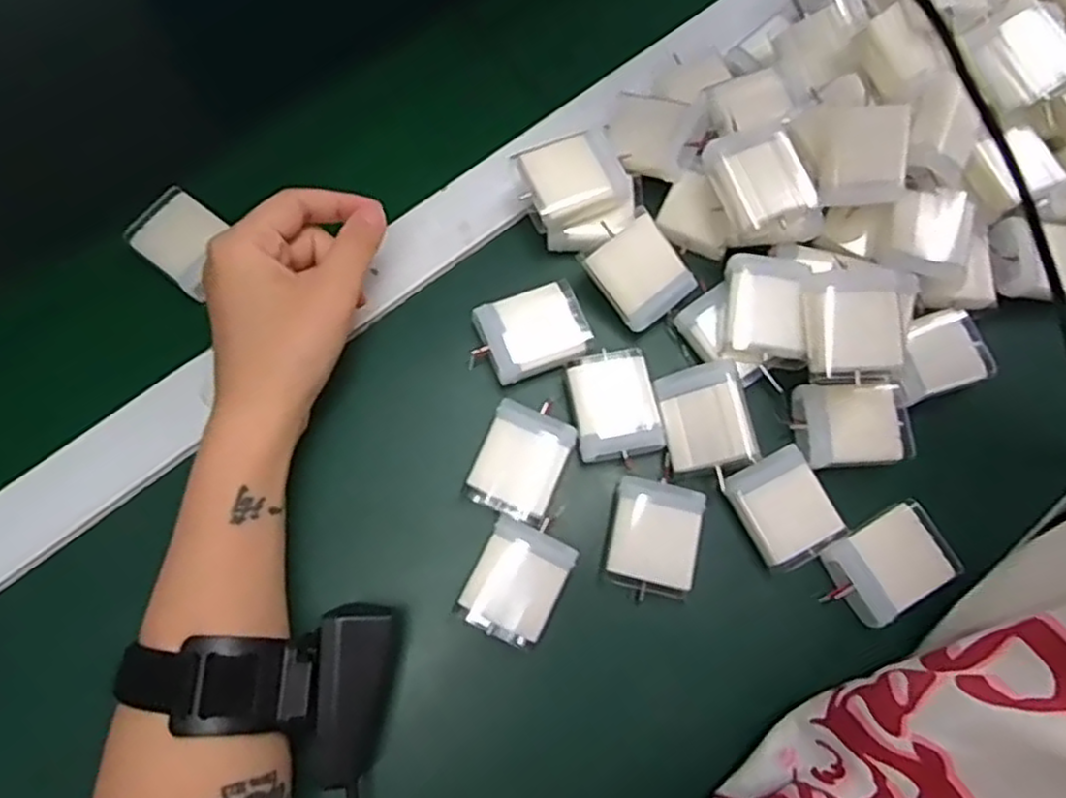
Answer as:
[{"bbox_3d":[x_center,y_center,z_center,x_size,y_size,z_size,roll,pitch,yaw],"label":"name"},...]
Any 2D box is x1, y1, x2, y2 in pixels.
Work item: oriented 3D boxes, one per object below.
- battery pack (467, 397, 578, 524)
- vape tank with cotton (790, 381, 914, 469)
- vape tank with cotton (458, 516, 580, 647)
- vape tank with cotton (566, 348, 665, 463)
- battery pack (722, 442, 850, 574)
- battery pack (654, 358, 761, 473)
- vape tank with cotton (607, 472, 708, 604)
[{"bbox_3d":[-0.006,0.031,0.352,0.041,0.018,0.053,22,75,4],"label":"battery pack"},{"bbox_3d":[0.162,0.012,0.358,0.054,0.010,0.041,-4,75,-3],"label":"vape tank with cotton"},{"bbox_3d":[-0.007,0.087,0.340,0.040,0.027,0.051,27,76,5],"label":"vape tank with cotton"},{"bbox_3d":[0.041,0.002,0.359,0.041,0.012,0.054,-10,76,-5],"label":"vape tank with cotton"},{"bbox_3d":[0.121,0.054,0.348,0.043,0.014,0.051,-26,77,-8],"label":"battery pack"},{"bbox_3d":[0.084,0.008,0.347,0.041,0.006,0.051,-16,77,24],"label":"battery pack"},{"bbox_3d":[0.058,0.068,0.345,0.041,0.020,0.051,11,75,1],"label":"vape tank with cotton"}]

